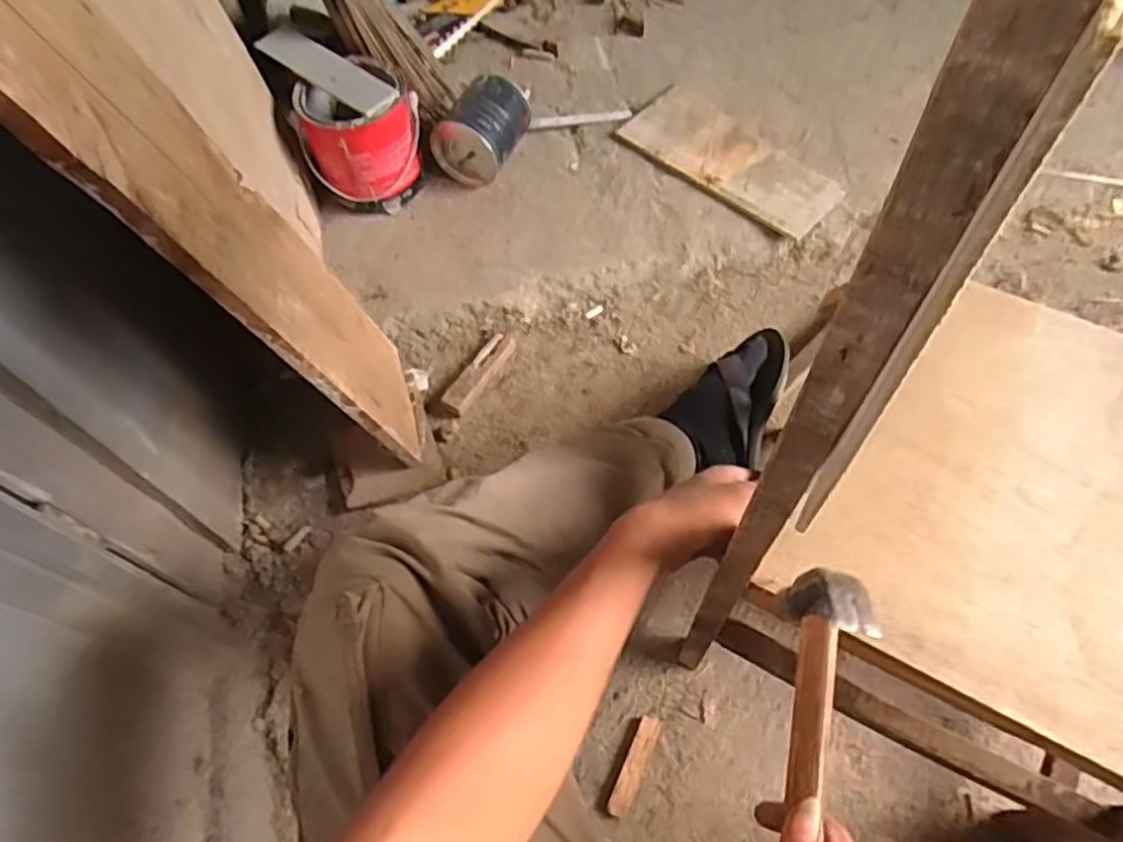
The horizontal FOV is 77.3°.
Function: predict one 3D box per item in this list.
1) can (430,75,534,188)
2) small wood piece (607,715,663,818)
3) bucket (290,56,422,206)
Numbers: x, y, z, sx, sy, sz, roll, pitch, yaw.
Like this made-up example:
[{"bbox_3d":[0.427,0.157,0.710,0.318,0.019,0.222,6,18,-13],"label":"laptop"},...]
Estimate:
[{"bbox_3d":[-0.118,-0.440,1.067,0.099,0.113,0.142,27,65,16],"label":"can"},{"bbox_3d":[0.075,0.353,0.720,0.022,0.009,0.098,23,63,14],"label":"small wood piece"},{"bbox_3d":[-0.288,-0.412,1.005,0.166,0.125,0.139,-20,61,-10],"label":"bucket"}]

